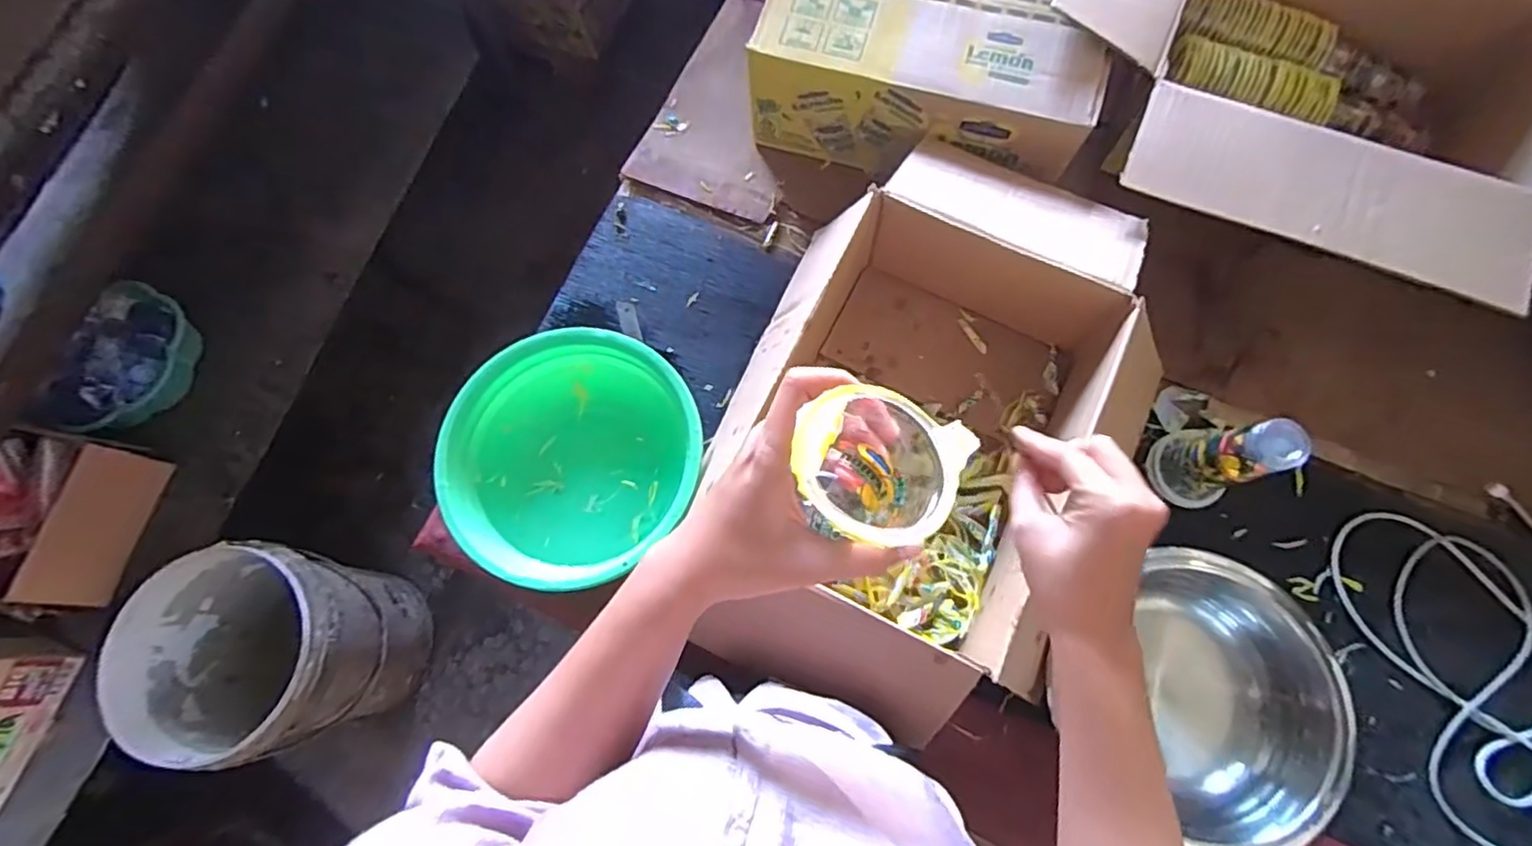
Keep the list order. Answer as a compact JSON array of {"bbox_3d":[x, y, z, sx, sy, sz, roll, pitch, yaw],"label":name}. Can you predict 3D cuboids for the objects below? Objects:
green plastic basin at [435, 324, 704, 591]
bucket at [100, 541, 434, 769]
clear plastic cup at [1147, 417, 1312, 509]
[{"bbox_3d":[-0.179,0.028,0.610,0.212,0.082,0.222,0,75,2],"label":"green plastic basin"},{"bbox_3d":[-0.795,0.372,1.082,0.299,0.343,0.296,0,75,2],"label":"bucket"},{"bbox_3d":[0.402,0.030,0.566,0.066,0.123,0.070,0,75,2],"label":"clear plastic cup"}]

